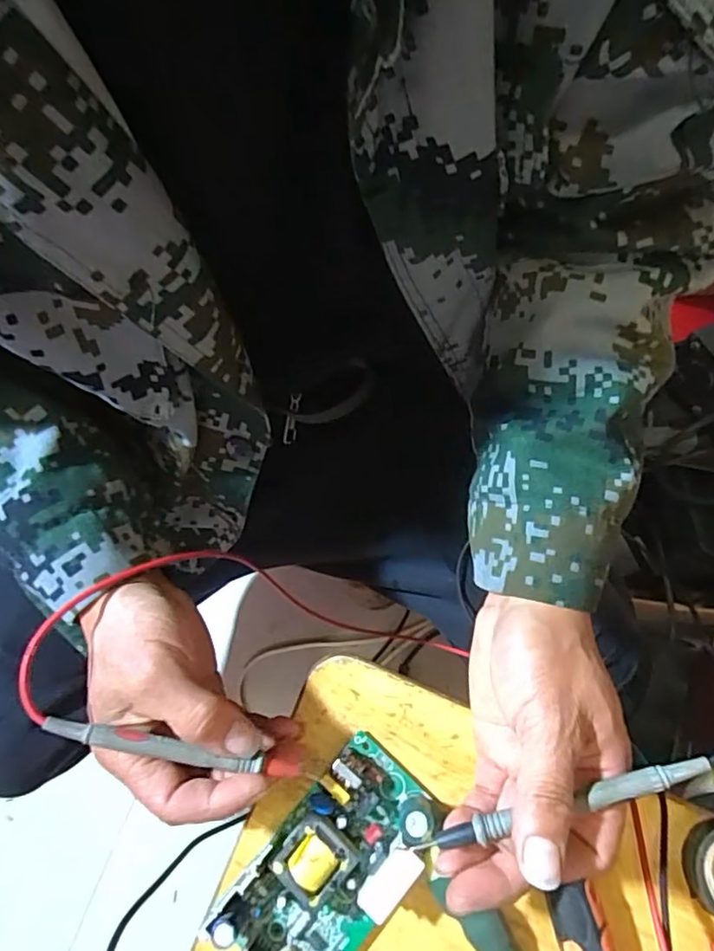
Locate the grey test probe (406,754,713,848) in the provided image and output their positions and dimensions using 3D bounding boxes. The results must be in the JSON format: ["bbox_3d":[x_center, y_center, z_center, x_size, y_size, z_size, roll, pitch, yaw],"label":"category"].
[{"bbox_3d":[0.094,0.152,0.271,0.134,0.007,0.011,-17,71,4],"label":"grey test probe"}]

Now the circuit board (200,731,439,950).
[{"bbox_3d":[-0.013,0.209,0.312,0.069,0.034,0.120,39,81,16],"label":"circuit board"}]

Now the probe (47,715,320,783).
[{"bbox_3d":[-0.085,0.138,0.296,0.137,0.011,0.010,15,72,-11],"label":"probe"}]

